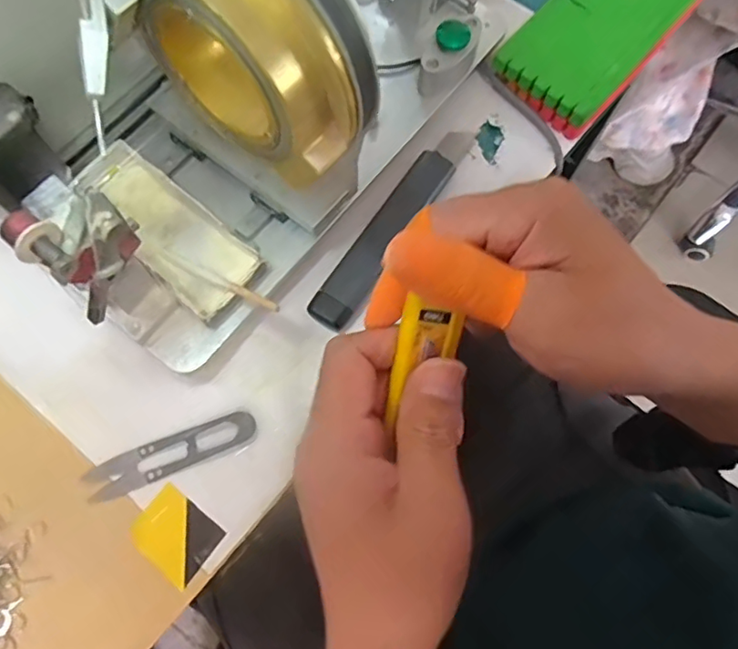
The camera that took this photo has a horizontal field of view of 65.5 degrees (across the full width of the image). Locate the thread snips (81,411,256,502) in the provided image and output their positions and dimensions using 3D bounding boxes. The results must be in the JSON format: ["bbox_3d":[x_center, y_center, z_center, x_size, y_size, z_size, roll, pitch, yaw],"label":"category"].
[{"bbox_3d":[-0.116,0.075,0.337,0.100,0.008,0.021,-22,73,-8],"label":"thread snips"}]

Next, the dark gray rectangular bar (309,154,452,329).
[{"bbox_3d":[0.010,-0.059,0.384,0.029,0.012,0.145,33,74,9],"label":"dark gray rectangular bar"}]

